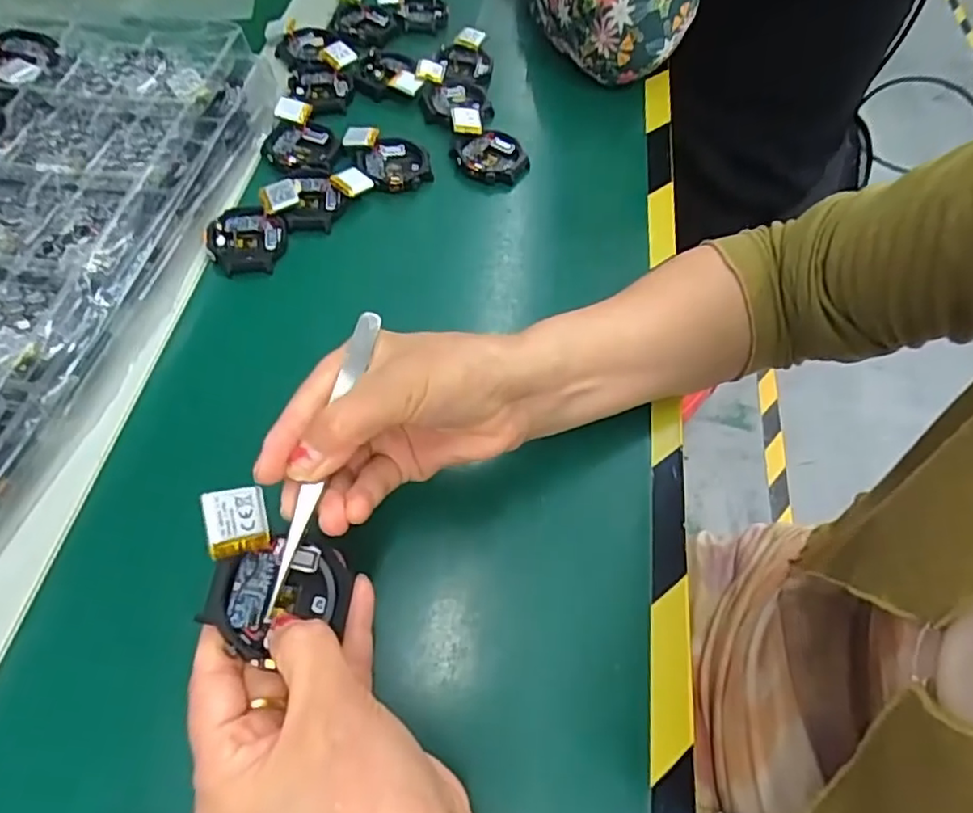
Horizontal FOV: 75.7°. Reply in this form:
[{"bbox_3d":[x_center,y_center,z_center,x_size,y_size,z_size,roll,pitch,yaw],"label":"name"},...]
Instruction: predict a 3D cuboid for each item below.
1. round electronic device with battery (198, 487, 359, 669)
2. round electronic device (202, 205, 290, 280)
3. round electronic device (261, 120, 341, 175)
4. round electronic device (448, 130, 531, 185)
[{"bbox_3d":[-0.079,0.061,0.238,0.054,0.009,0.057,6,77,-42],"label":"round electronic device with battery"},{"bbox_3d":[-0.154,-0.107,0.399,0.049,0.013,0.049,3,64,-7],"label":"round electronic device"},{"bbox_3d":[-0.131,-0.187,0.450,0.052,0.008,0.050,2,58,-3],"label":"round electronic device"},{"bbox_3d":[0.002,-0.184,0.464,0.056,0.014,0.044,5,58,-1],"label":"round electronic device"}]

